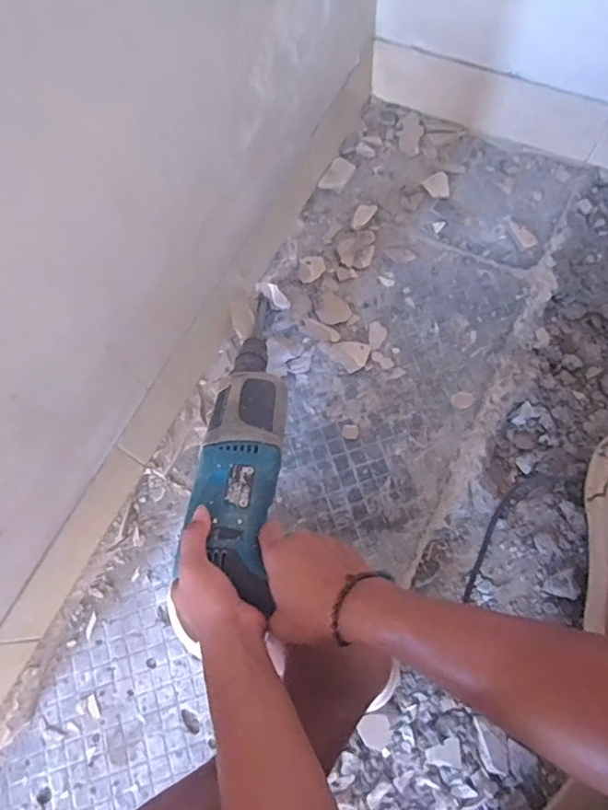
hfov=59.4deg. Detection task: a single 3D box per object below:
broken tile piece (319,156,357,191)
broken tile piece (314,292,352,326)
[{"bbox_3d":[0.056,-0.377,0.871,0.036,0.008,0.066,31,74,13],"label":"broken tile piece"},{"bbox_3d":[0.042,-0.144,0.794,0.045,0.004,0.053,-23,70,-6],"label":"broken tile piece"}]

